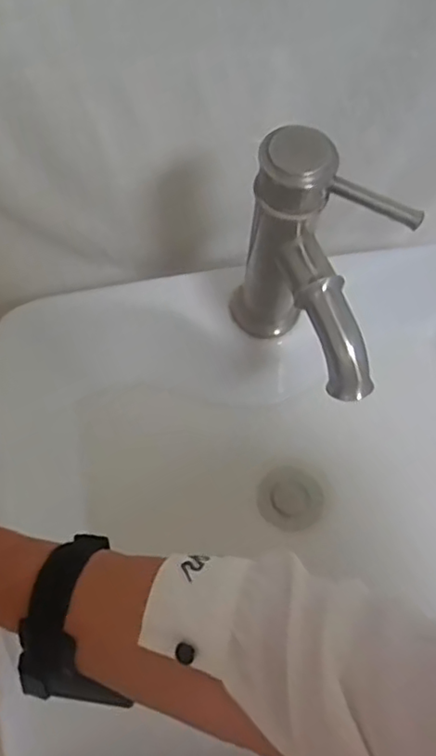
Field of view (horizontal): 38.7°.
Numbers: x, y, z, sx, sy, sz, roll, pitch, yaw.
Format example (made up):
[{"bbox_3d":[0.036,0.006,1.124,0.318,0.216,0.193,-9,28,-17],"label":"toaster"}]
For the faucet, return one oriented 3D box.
[{"bbox_3d":[0.077,-0.056,0.434,0.064,0.203,0.137,-25,67,-14],"label":"faucet"}]

